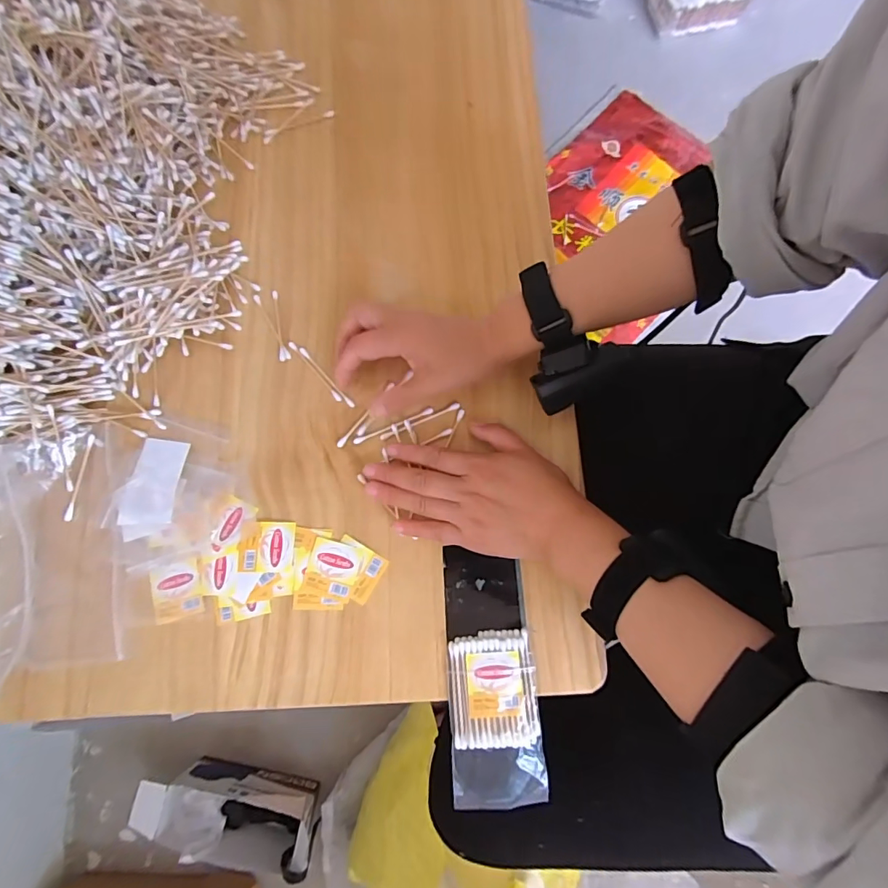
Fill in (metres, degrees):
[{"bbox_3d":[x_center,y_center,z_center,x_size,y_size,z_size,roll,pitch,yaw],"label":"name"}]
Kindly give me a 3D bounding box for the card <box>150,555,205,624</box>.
[{"bbox_3d":[-0.210,0.114,0.364,0.038,0.004,0.044,-13,83,0],"label":"card"}]

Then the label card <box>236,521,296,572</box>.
[{"bbox_3d":[-0.141,0.081,0.369,0.043,0.004,0.039,0,75,1],"label":"label card"}]

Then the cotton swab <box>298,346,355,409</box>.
[{"bbox_3d":[-0.102,-0.058,0.400,0.006,0.004,0.071,-41,78,-9],"label":"cotton swab"}]

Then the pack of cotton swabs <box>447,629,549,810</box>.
[{"bbox_3d":[0.037,0.198,0.335,0.065,0.009,0.115,-3,75,0],"label":"pack of cotton swabs"}]

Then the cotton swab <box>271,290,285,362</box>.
[{"bbox_3d":[-0.148,-0.107,0.413,0.005,0.004,0.070,-11,75,-2],"label":"cotton swab"}]

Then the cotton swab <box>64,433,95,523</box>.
[{"bbox_3d":[-0.301,0.027,0.383,0.006,0.006,0.071,8,76,3],"label":"cotton swab"}]

